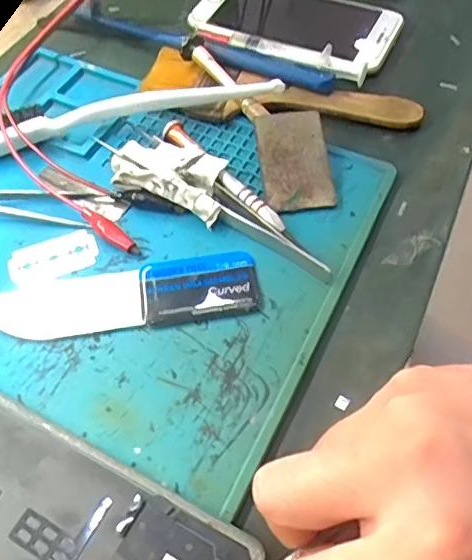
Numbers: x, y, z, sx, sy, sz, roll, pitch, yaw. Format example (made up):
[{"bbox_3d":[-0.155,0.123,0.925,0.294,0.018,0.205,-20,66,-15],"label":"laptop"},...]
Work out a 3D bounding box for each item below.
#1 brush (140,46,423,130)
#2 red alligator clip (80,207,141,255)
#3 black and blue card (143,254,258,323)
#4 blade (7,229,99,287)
[{"bbox_3d":[0.023,-0.107,0.333,0.164,0.012,0.050,15,57,10],"label":"brush"},{"bbox_3d":[-0.063,-0.024,0.282,0.038,0.007,0.009,33,62,21],"label":"red alligator clip"},{"bbox_3d":[-0.017,0.002,0.265,0.053,0.004,0.035,-6,56,-4],"label":"black and blue card"},{"bbox_3d":[-0.090,-0.012,0.278,0.042,0.004,0.024,-20,58,-13],"label":"blade"}]

